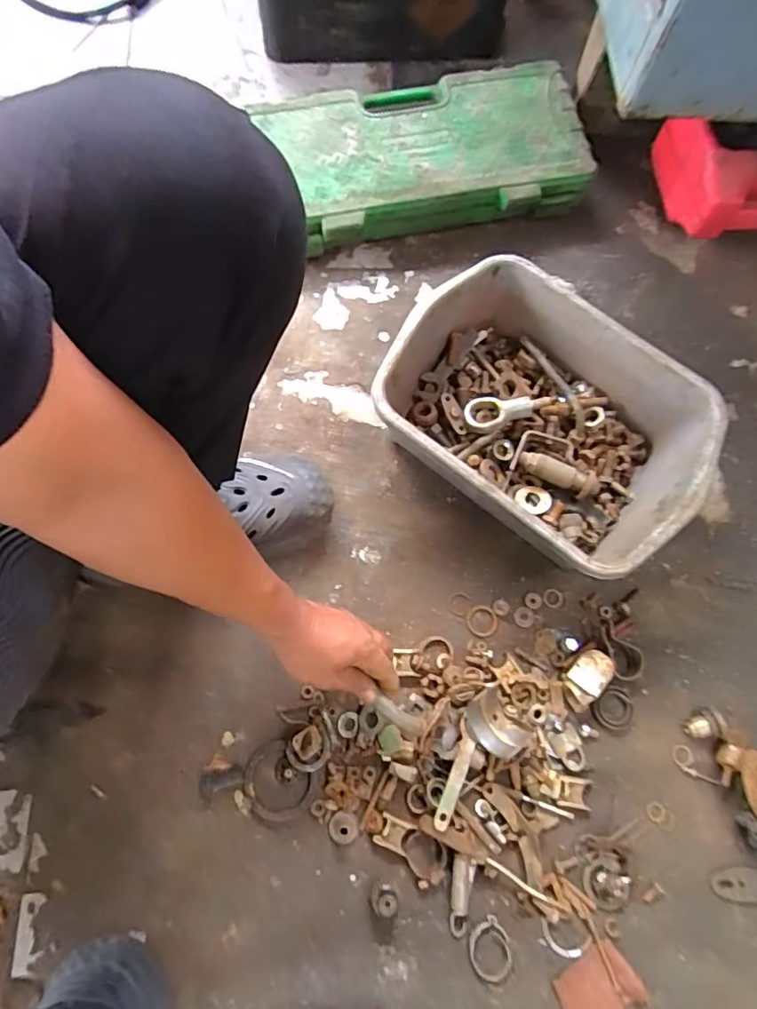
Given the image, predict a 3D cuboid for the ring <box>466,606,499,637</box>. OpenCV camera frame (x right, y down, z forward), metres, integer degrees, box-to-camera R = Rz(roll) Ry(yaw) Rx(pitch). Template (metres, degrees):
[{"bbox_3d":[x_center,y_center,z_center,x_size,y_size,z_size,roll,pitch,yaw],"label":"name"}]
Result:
[{"bbox_3d":[0.119,0.133,0.610,0.036,0.004,0.035,1,72,-4],"label":"ring"}]

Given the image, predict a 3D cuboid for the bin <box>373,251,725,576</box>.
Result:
[{"bbox_3d":[0.180,-0.092,0.615,0.343,0.119,0.252,39,74,8],"label":"bin"}]

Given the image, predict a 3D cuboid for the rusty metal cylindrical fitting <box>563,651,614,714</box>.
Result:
[{"bbox_3d":[0.223,0.188,0.576,0.034,0.033,0.061,35,73,7],"label":"rusty metal cylindrical fitting"}]

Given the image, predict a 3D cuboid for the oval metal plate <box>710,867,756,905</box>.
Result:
[{"bbox_3d":[0.367,0.380,0.533,0.066,0.004,0.031,0,69,2],"label":"oval metal plate"}]

